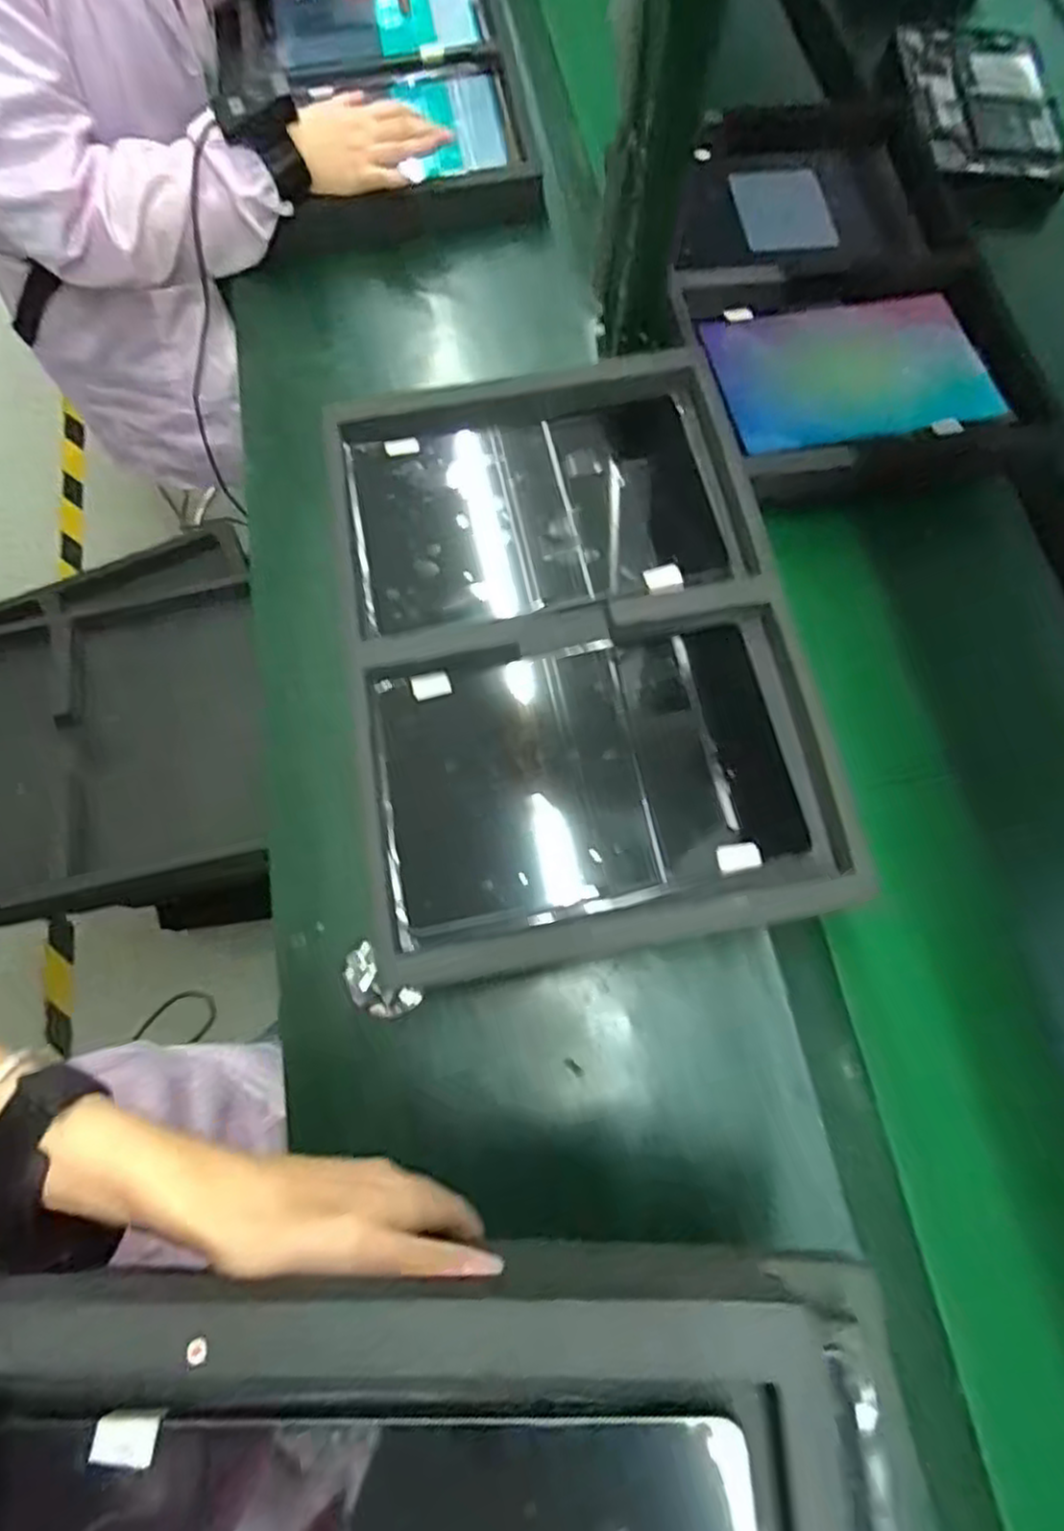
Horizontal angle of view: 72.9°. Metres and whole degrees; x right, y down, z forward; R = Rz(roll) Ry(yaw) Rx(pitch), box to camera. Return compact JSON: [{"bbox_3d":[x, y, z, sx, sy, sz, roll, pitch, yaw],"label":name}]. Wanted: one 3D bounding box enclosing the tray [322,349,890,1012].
[{"bbox_3d":[0.028,-0.089,0.495,0.304,0.052,0.450,-9,72,-5],"label":"tray"}]

